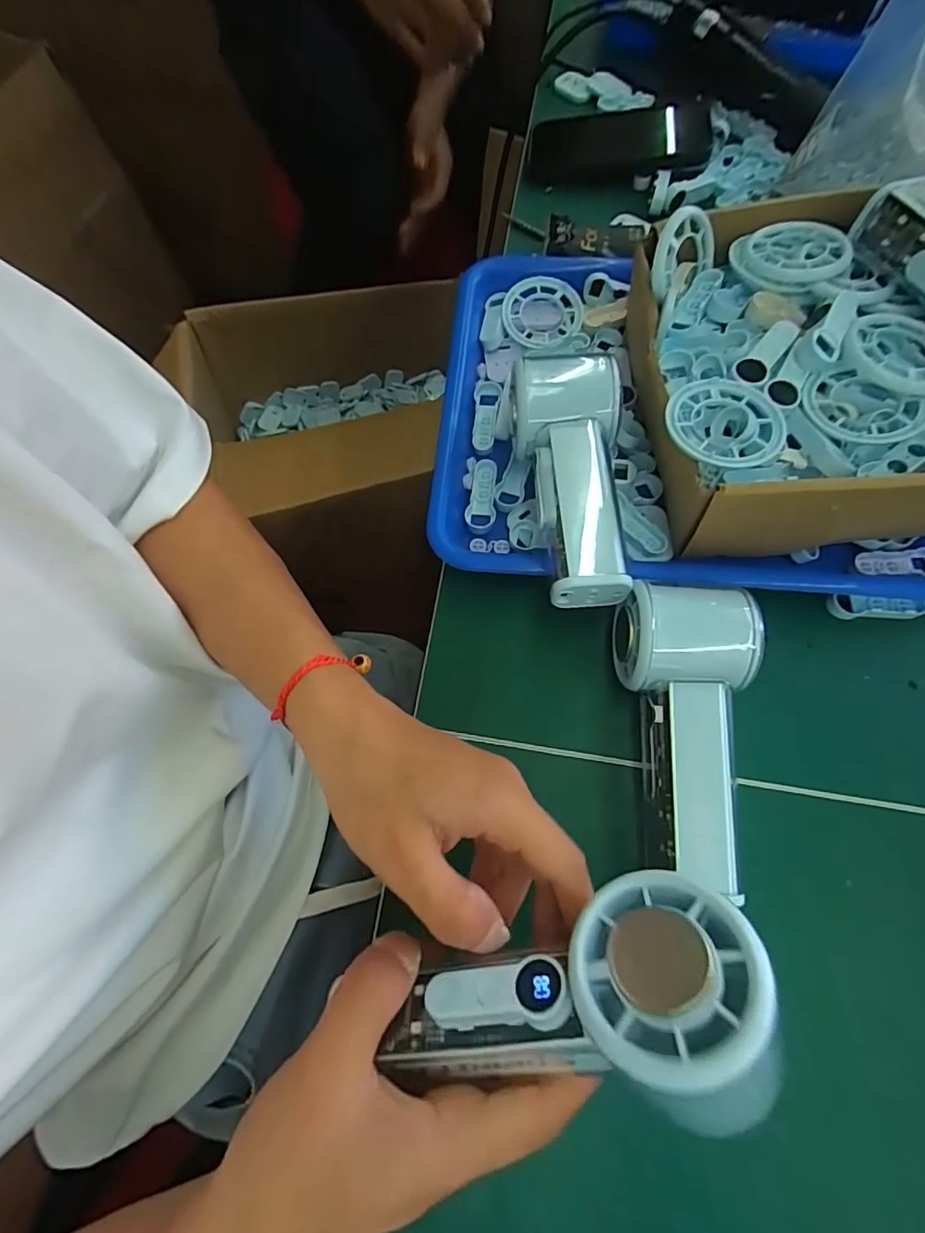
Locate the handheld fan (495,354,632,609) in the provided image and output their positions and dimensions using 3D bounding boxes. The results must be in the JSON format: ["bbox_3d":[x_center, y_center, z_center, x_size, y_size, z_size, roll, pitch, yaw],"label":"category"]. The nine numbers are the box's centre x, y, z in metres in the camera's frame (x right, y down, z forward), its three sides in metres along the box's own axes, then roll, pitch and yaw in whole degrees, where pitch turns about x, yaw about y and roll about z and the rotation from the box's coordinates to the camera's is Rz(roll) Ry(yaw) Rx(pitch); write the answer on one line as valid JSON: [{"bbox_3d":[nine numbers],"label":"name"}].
[{"bbox_3d":[0.060,-0.077,0.303,0.066,0.064,0.152,-1,69,1],"label":"handheld fan"}]

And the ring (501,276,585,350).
[{"bbox_3d":[0.058,-0.219,0.376,0.057,0.013,0.050,3,92,2],"label":"ring"}]

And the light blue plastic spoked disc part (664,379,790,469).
[{"bbox_3d":[0.132,-0.096,0.260,0.057,0.007,0.052,12,70,6],"label":"light blue plastic spoked disc part"}]

